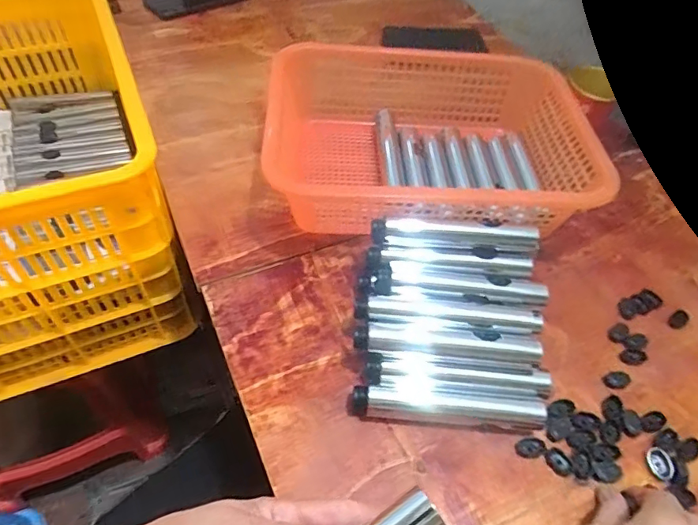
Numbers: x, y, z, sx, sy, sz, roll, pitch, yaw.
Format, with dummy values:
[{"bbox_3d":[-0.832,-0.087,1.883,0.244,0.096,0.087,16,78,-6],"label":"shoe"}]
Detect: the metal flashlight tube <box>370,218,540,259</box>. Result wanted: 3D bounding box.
[{"bbox_3d":[0.096,-0.022,0.442,0.148,0.025,0.021,5,51,-1],"label":"metal flashlight tube"}]

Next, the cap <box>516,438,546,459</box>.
[{"bbox_3d":[0.143,0.146,0.380,0.024,0.004,0.014,-2,52,-6],"label":"cap"}]

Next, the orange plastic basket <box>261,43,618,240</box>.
[{"bbox_3d":[0.094,-0.129,0.532,0.349,0.095,0.233,-4,52,-8],"label":"orange plastic basket"}]

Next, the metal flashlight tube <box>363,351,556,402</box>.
[{"bbox_3d":[0.089,0.096,0.399,0.148,0.024,0.028,5,51,-1],"label":"metal flashlight tube"}]

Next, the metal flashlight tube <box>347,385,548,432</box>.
[{"bbox_3d":[0.077,0.115,0.381,0.151,0.019,0.023,5,51,-1],"label":"metal flashlight tube"}]

